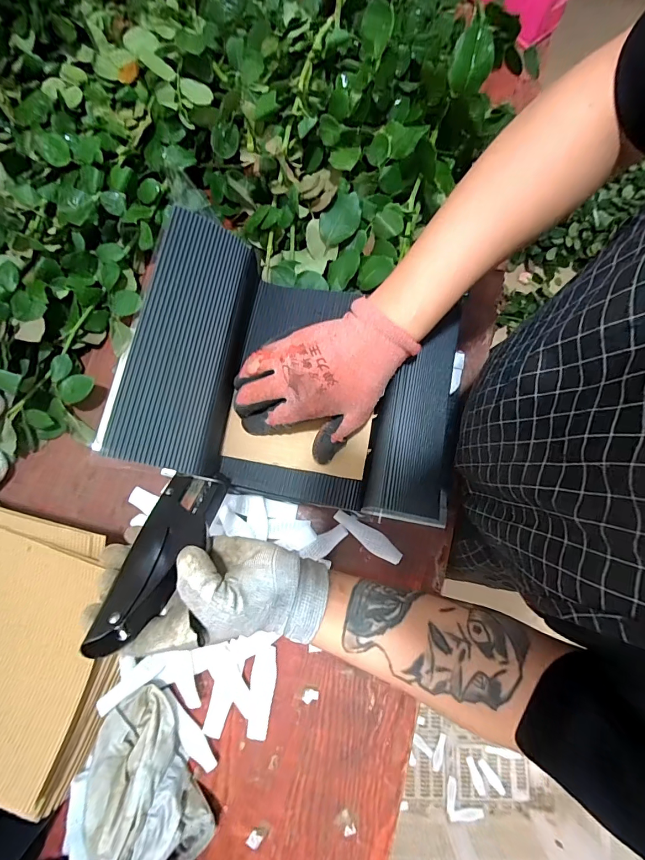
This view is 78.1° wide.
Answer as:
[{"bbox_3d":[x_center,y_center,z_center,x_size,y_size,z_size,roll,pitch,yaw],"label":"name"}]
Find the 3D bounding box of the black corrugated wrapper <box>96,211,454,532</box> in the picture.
[{"bbox_3d":[-0.010,-0.044,0.356,0.284,0.106,0.211,13,77,3],"label":"black corrugated wrapper"}]

